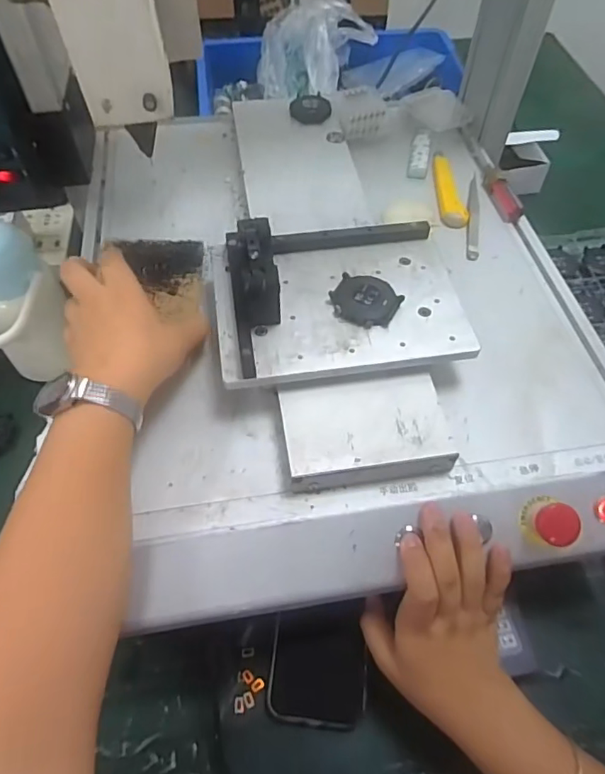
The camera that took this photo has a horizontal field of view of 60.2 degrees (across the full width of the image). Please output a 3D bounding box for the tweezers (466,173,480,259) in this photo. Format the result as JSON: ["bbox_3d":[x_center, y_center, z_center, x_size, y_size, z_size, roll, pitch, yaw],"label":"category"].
[{"bbox_3d":[0.178,-0.181,0.543,0.012,0.006,0.127,10,60,3],"label":"tweezers"}]

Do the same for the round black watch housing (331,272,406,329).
[{"bbox_3d":[0.051,-0.070,0.422,0.052,0.011,0.047,26,59,15],"label":"round black watch housing"}]

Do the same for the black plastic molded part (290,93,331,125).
[{"bbox_3d":[0.010,-0.328,0.614,0.047,0.009,0.043,3,59,-1],"label":"black plastic molded part"}]

